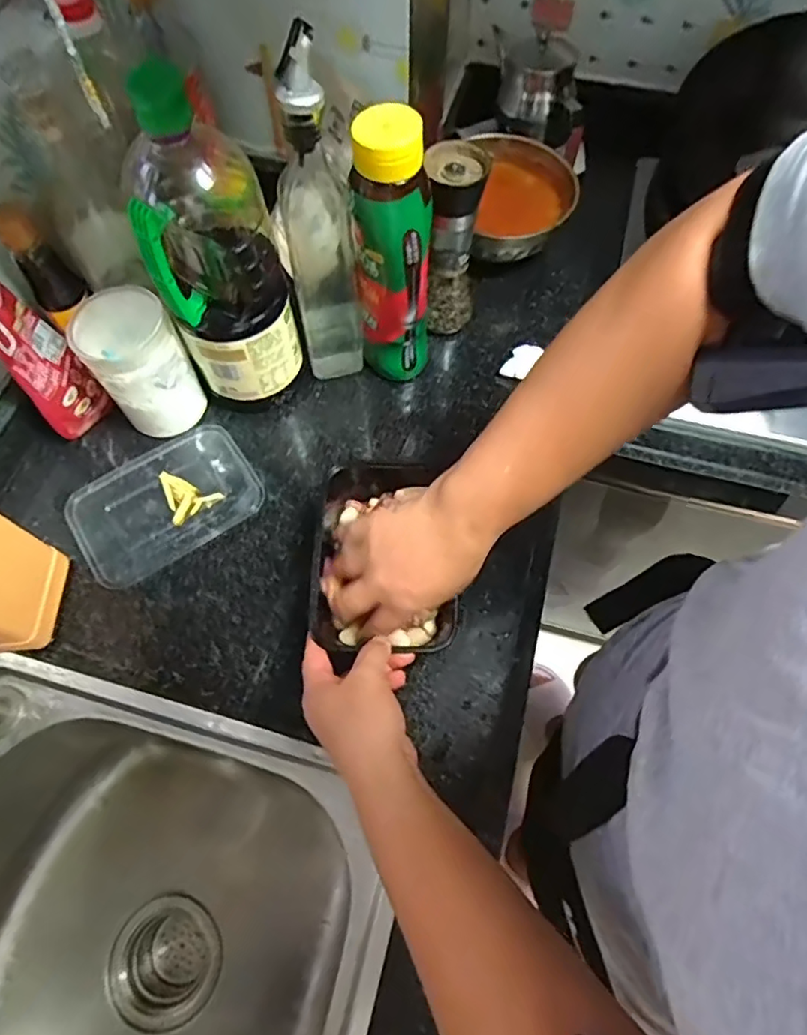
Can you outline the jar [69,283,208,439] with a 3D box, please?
[{"bbox_3d":[-0.247,-0.142,0.549,0.078,0.119,0.087,-39,71,-16],"label":"jar"}]

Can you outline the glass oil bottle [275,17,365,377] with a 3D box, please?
[{"bbox_3d":[-0.076,-0.243,0.502,0.059,0.300,0.061,-15,66,-7],"label":"glass oil bottle"}]

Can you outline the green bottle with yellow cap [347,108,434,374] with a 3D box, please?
[{"bbox_3d":[-0.010,-0.223,0.524,0.064,0.245,0.061,-4,66,-2],"label":"green bottle with yellow cap"}]

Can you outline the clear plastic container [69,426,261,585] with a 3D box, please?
[{"bbox_3d":[-0.230,-0.017,0.555,0.169,0.009,0.118,-33,70,-14],"label":"clear plastic container"}]

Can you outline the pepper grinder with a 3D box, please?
[{"bbox_3d":[0.048,-0.269,0.581,0.051,0.180,0.059,1,65,0],"label":"pepper grinder"}]

